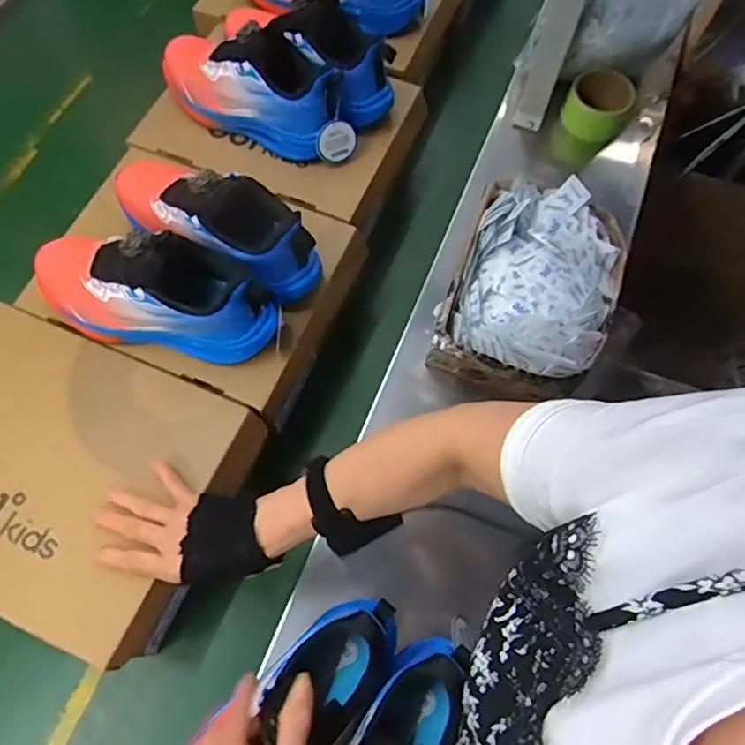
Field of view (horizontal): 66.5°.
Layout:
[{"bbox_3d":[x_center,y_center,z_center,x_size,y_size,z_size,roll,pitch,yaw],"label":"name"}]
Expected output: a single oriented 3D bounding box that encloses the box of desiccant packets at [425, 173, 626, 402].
[{"bbox_3d":[0.185,-0.091,0.679,0.176,0.124,0.231,19,67,7],"label":"box of desiccant packets"}]

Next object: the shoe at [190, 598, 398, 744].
[{"bbox_3d":[-0.077,0.291,0.471,0.246,0.085,0.076,-36,72,-16],"label":"shoe"}]

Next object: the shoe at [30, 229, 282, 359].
[{"bbox_3d":[-0.216,-0.080,0.554,0.250,0.121,0.073,12,66,4],"label":"shoe"}]

